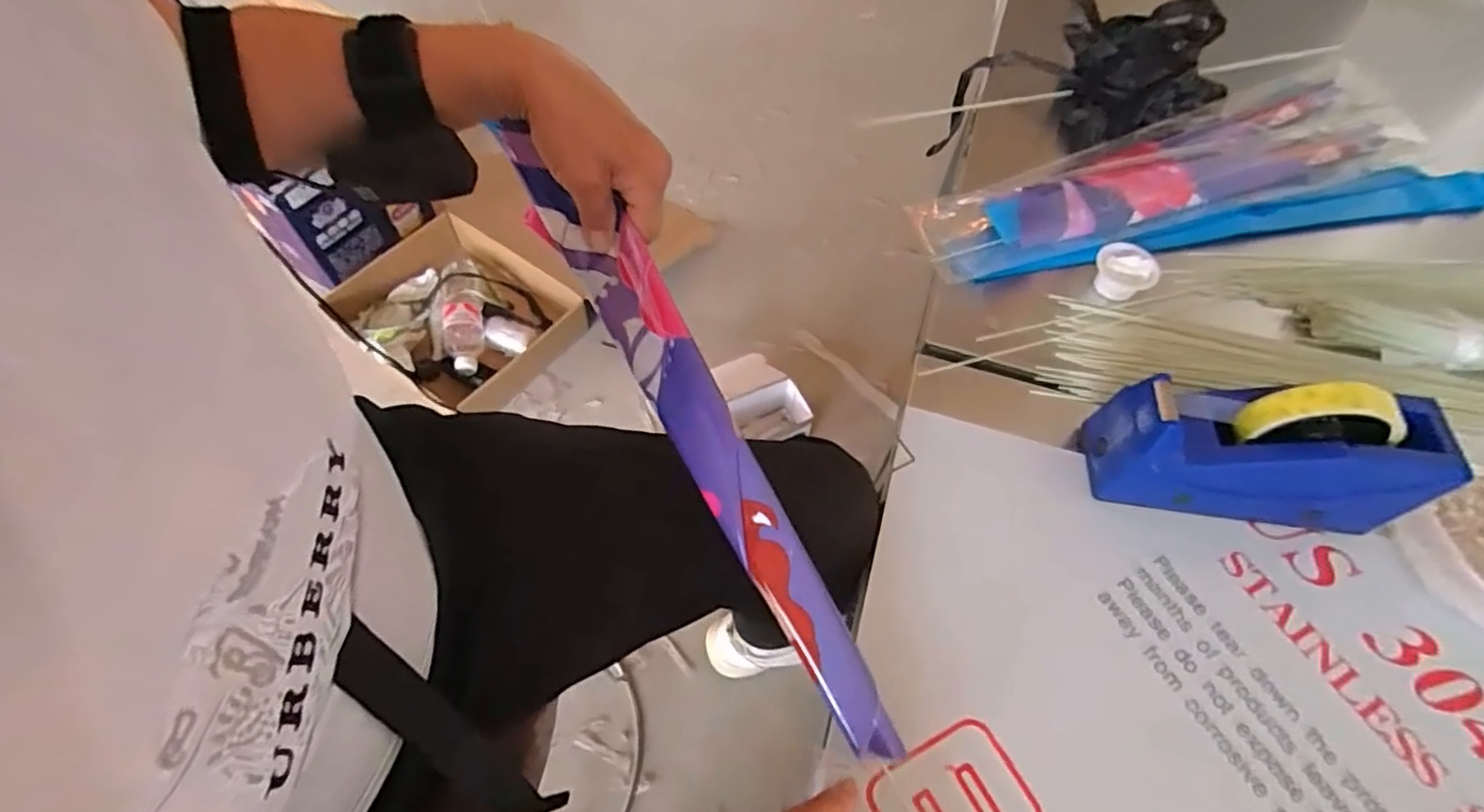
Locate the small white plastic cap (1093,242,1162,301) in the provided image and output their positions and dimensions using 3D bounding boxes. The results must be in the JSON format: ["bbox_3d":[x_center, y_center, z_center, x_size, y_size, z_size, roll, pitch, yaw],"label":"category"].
[{"bbox_3d":[0.350,-0.123,0.605,0.043,0.034,0.050,-30,63,-18],"label":"small white plastic cap"}]

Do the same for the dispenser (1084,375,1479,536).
[{"bbox_3d":[0.369,0.030,0.464,0.205,0.114,0.068,7,58,4],"label":"dispenser"}]

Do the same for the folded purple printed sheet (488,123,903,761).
[{"bbox_3d":[-0.022,0.018,0.409,0.043,0.031,0.432,-30,87,-18],"label":"folded purple printed sheet"}]

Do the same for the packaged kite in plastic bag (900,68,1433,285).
[{"bbox_3d":[0.464,-0.244,0.675,0.629,0.035,0.137,-21,65,-15],"label":"packaged kite in plastic bag"}]

